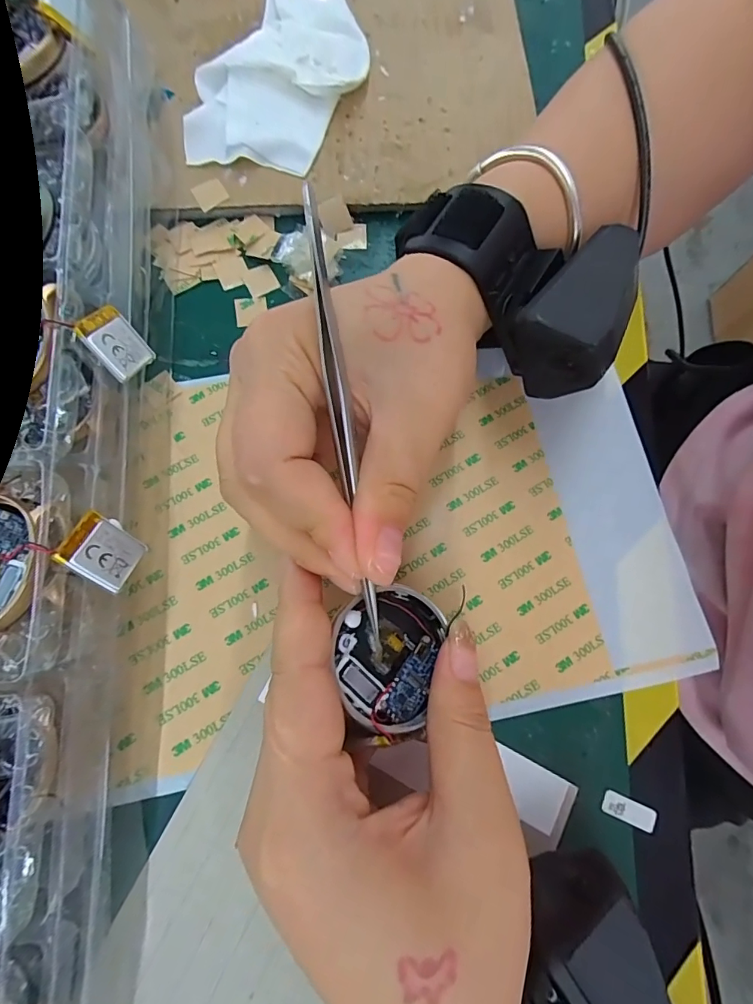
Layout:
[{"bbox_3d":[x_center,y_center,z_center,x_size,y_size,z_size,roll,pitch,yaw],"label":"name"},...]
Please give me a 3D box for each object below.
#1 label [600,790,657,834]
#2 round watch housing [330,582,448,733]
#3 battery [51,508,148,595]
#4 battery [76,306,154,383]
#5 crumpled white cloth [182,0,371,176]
[{"bbox_3d":[0.096,0.117,0.176,0.020,0.004,0.008,19,62,11],"label":"label"},{"bbox_3d":[0.003,0.048,0.148,0.035,0.012,0.042,27,50,-7],"label":"round watch housing"},{"bbox_3d":[-0.088,0.016,0.149,0.022,0.004,0.020,44,42,-28],"label":"battery"},{"bbox_3d":[-0.093,-0.057,0.167,0.004,0.023,0.019,-11,37,36],"label":"battery"},{"bbox_3d":[-0.048,-0.223,0.242,0.072,0.016,0.118,19,76,4],"label":"crumpled white cloth"}]

